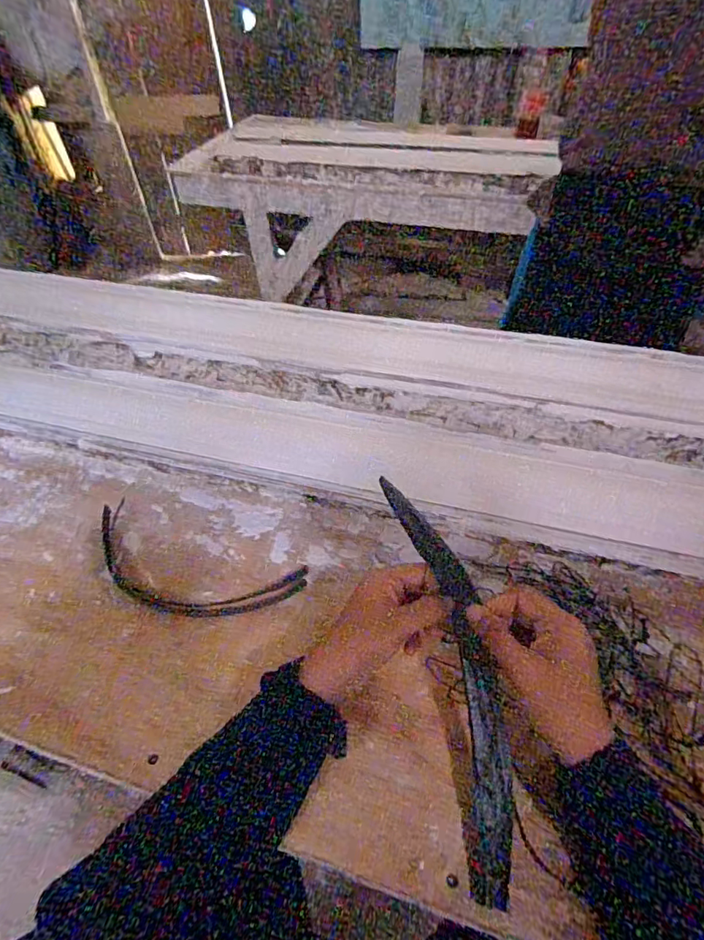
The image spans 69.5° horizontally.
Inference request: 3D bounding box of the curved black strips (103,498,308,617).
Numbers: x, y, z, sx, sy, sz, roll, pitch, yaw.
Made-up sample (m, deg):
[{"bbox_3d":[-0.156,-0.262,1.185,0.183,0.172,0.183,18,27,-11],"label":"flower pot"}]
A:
[{"bbox_3d":[-0.172,0.100,0.514,0.242,0.005,0.091,16,49,17],"label":"curved black strips"}]

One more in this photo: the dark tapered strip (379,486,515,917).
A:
[{"bbox_3d":[0.083,0.145,0.370,0.072,0.282,0.020,-8,-5,-43],"label":"dark tapered strip"}]

